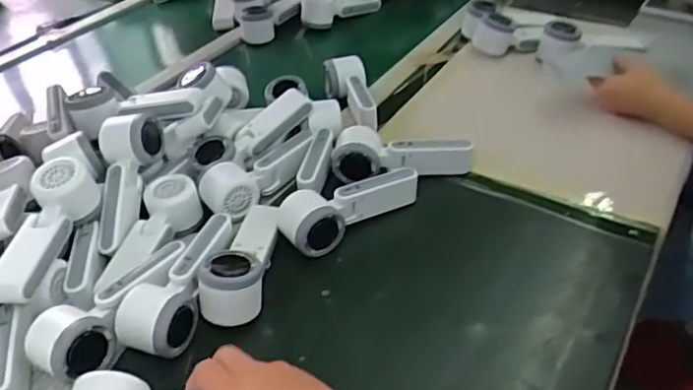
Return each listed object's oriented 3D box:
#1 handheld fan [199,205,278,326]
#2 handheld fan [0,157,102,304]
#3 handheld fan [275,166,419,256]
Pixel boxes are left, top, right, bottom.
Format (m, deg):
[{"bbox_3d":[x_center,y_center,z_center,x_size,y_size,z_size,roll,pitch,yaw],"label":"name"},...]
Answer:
[{"bbox_3d":[-0.107,0.060,0.624,0.063,0.057,0.154,-2,38,3],"label":"handheld fan"},{"bbox_3d":[-0.300,0.037,0.601,0.057,0.054,0.164,9,48,1],"label":"handheld fan"},{"bbox_3d":[0.001,0.008,0.675,0.160,0.049,0.064,-28,44,-27],"label":"handheld fan"}]

